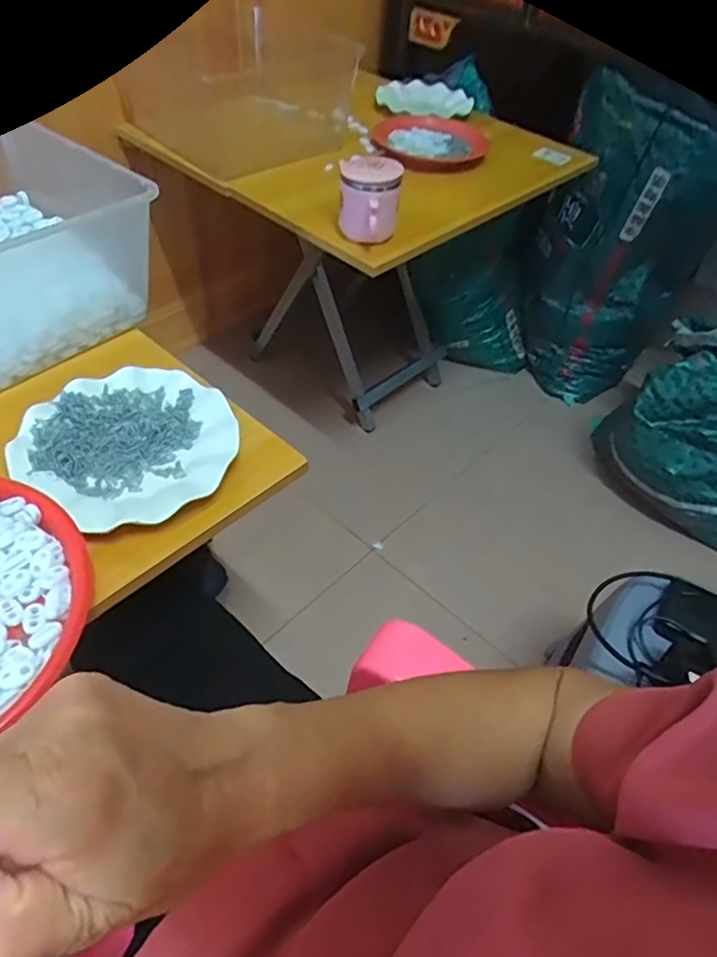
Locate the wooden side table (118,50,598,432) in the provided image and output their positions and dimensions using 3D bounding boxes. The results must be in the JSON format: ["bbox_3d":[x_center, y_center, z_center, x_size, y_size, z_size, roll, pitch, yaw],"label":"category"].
[{"bbox_3d":[-0.030,-0.454,1.210,0.626,0.516,0.589,36,55,23],"label":"wooden side table"}]

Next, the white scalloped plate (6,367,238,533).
[{"bbox_3d":[-0.192,-0.031,0.533,0.172,0.023,0.166,3,48,-3],"label":"white scalloped plate"}]

